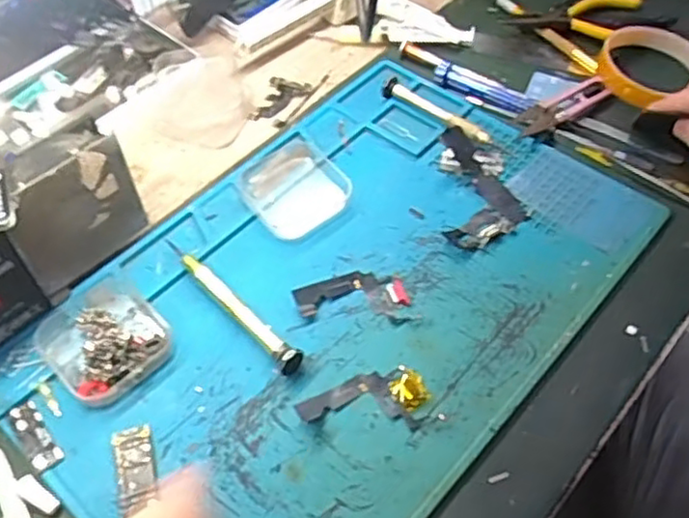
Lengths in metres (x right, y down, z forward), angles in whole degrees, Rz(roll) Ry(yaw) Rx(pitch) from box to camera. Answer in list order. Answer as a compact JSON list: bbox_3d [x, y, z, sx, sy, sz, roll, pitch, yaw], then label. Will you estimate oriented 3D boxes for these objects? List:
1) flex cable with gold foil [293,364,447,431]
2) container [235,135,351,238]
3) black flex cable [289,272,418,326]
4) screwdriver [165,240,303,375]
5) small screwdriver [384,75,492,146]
[{"bbox_3d":[0.012,0.079,0.374,0.074,0.005,0.035,-9,53,-5],"label":"flex cable with gold foil"},{"bbox_3d":[-0.037,-0.053,0.471,0.066,0.013,0.078,-29,57,-19],"label":"container"},{"bbox_3d":[0.007,0.022,0.417,0.072,0.004,0.033,3,53,5],"label":"black flex cable"},{"bbox_3d":[-0.070,0.024,0.410,0.013,0.015,0.122,-38,60,-24],"label":"screwdriver"},{"bbox_3d":[0.065,-0.107,0.499,0.094,0.011,0.015,37,62,26],"label":"small screwdriver"}]

